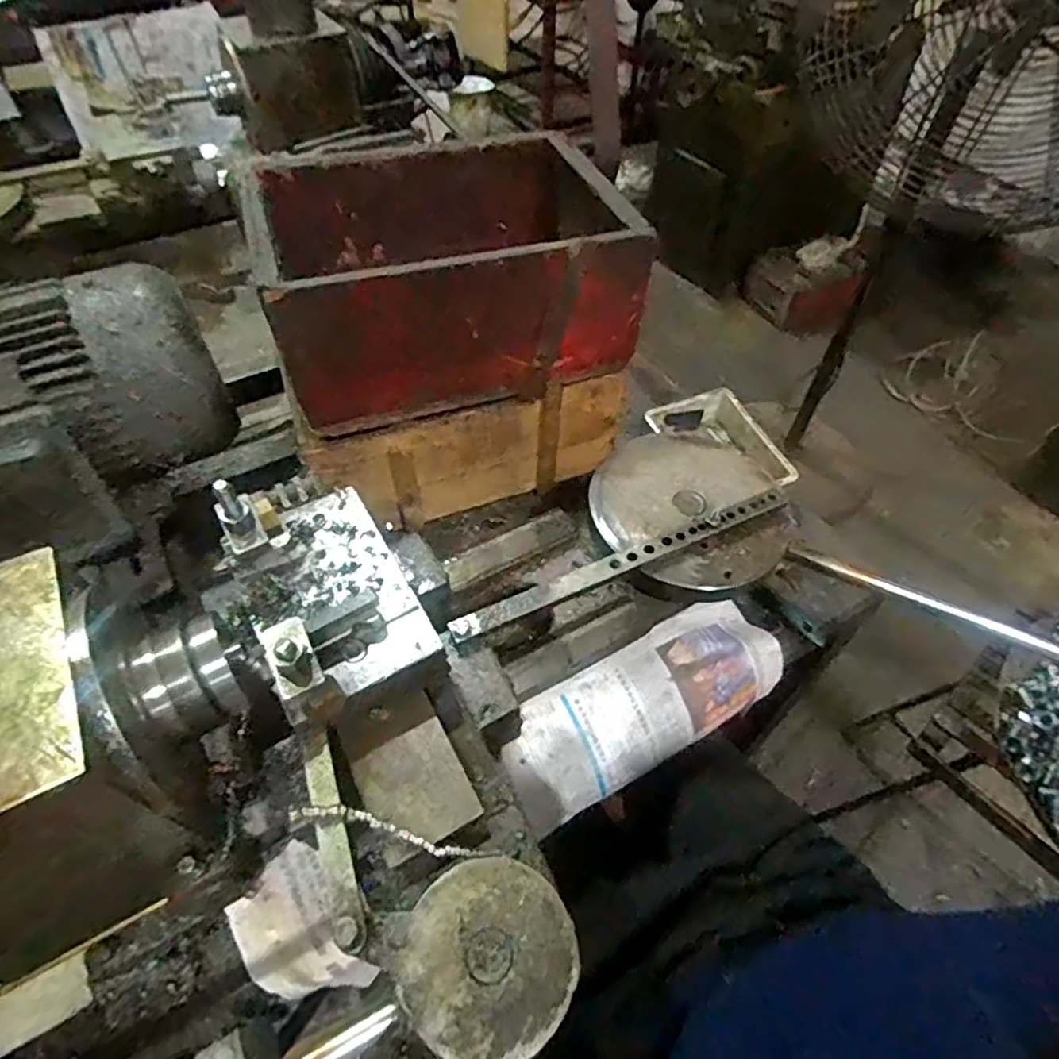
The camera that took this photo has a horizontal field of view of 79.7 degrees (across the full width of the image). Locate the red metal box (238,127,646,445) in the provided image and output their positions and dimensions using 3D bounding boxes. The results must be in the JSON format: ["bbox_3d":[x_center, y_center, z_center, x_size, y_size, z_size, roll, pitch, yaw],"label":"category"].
[{"bbox_3d":[-0.081,-0.267,0.651,0.345,0.150,0.242,-17,53,-13],"label":"red metal box"}]

